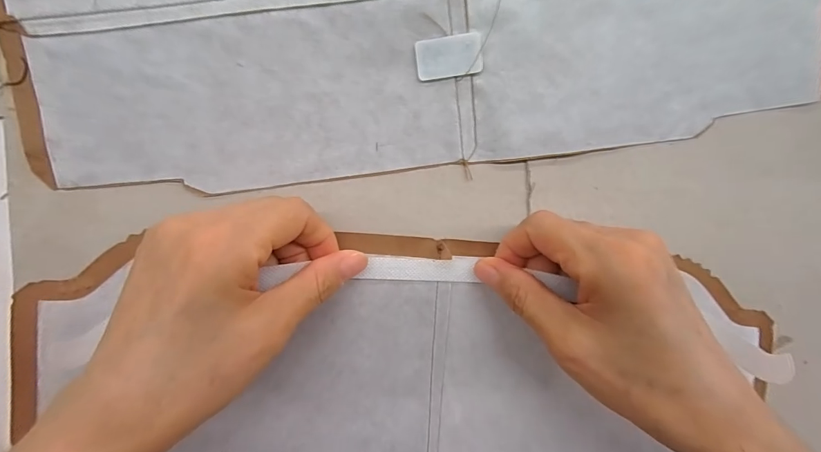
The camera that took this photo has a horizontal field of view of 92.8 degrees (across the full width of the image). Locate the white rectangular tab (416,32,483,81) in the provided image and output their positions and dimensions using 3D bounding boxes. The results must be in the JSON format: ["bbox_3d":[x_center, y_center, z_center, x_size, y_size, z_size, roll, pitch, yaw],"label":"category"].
[{"bbox_3d":[0.020,-0.085,0.196,0.032,0.005,0.019,-7,97,-2],"label":"white rectangular tab"}]

